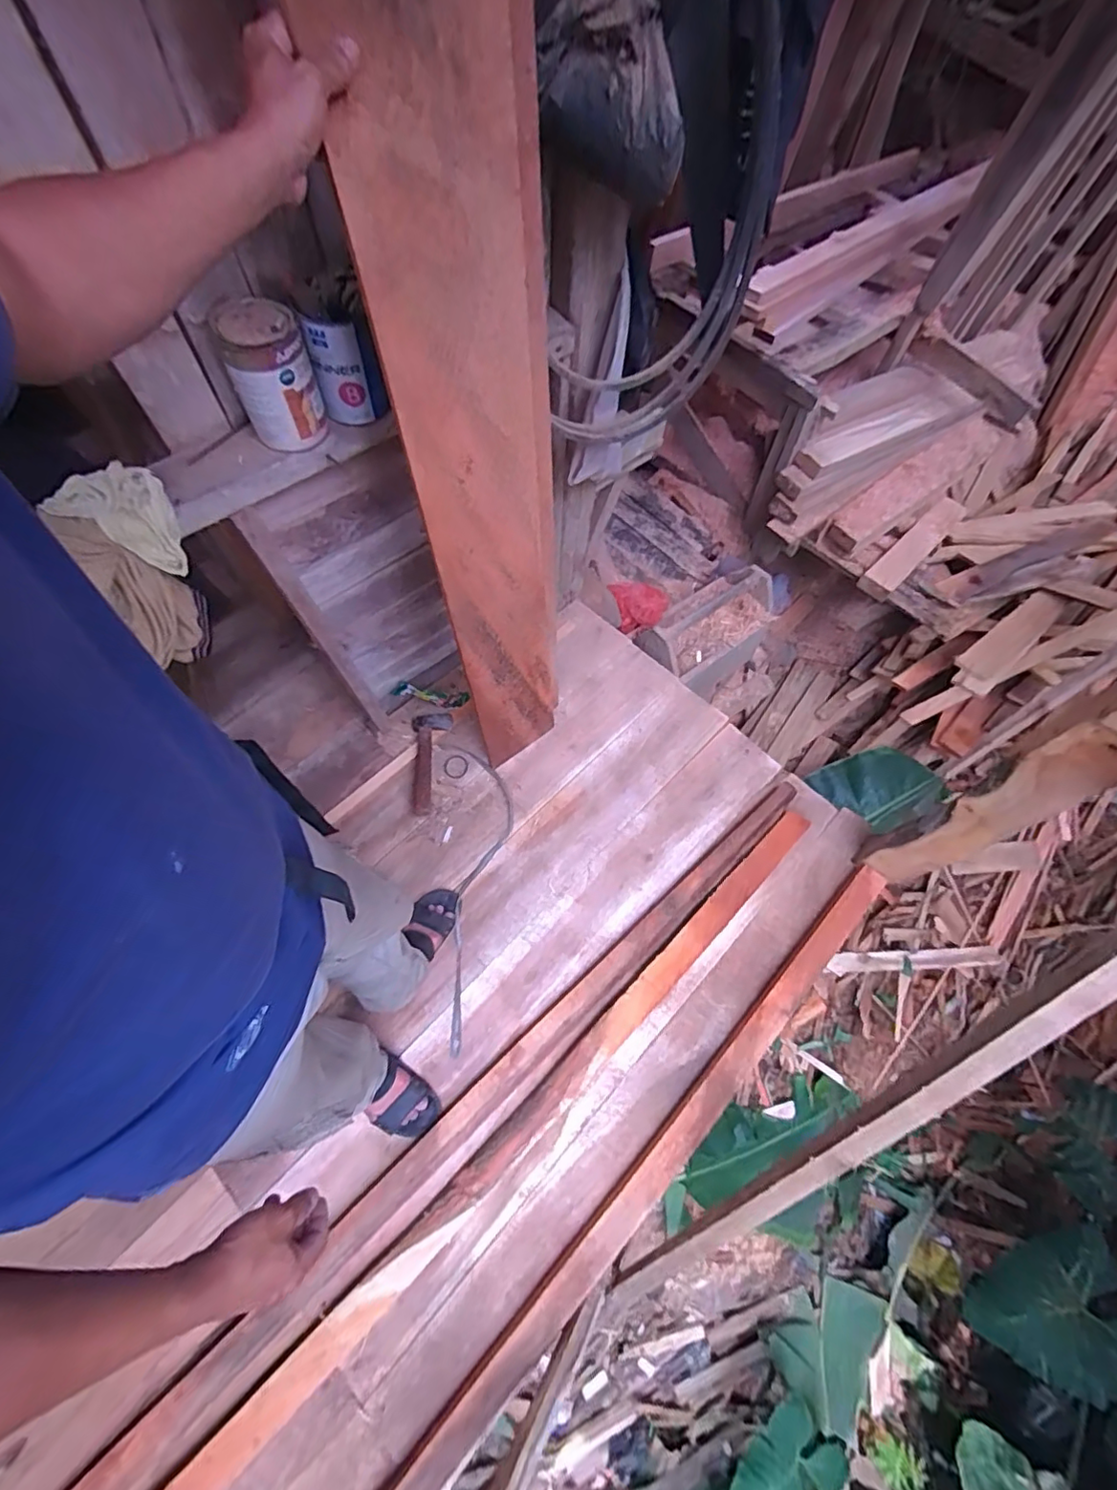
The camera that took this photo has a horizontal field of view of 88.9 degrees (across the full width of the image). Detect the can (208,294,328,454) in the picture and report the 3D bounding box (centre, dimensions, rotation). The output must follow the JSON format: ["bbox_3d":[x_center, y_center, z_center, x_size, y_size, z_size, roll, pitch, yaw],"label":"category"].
[{"bbox_3d":[-0.370,-0.472,0.737,0.100,0.141,0.103,0,62,-1],"label":"can"}]

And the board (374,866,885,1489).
[{"bbox_3d":[0.020,0.931,0.989,0.085,0.061,1.978,42,70,17],"label":"board"}]

